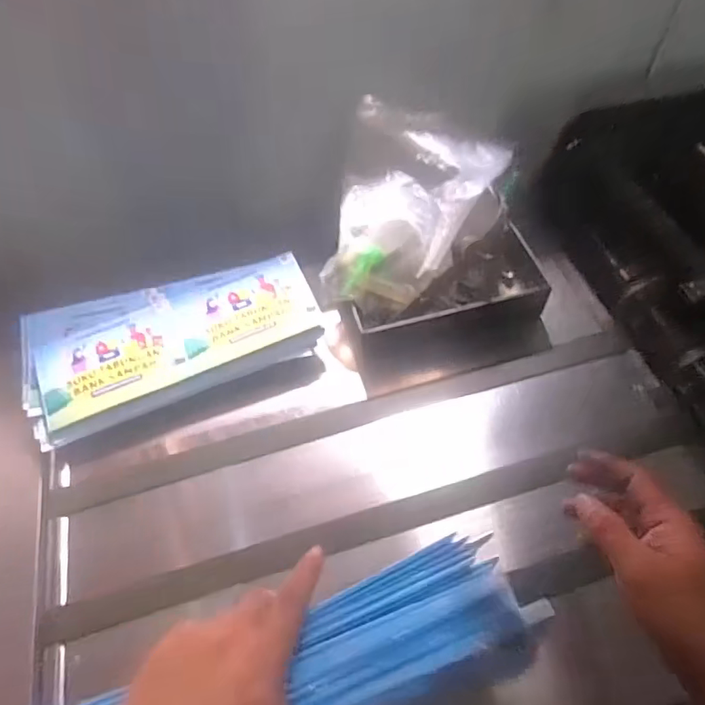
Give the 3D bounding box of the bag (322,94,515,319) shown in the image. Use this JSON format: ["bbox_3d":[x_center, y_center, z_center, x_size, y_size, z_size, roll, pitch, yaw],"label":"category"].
[{"bbox_3d":[0.070,-0.167,0.613,0.188,0.059,0.263,15,82,10],"label":"bag"}]

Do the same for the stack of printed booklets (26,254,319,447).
[{"bbox_3d":[-0.207,-0.019,0.601,0.327,0.060,0.158,-19,57,-12],"label":"stack of printed booklets"}]

